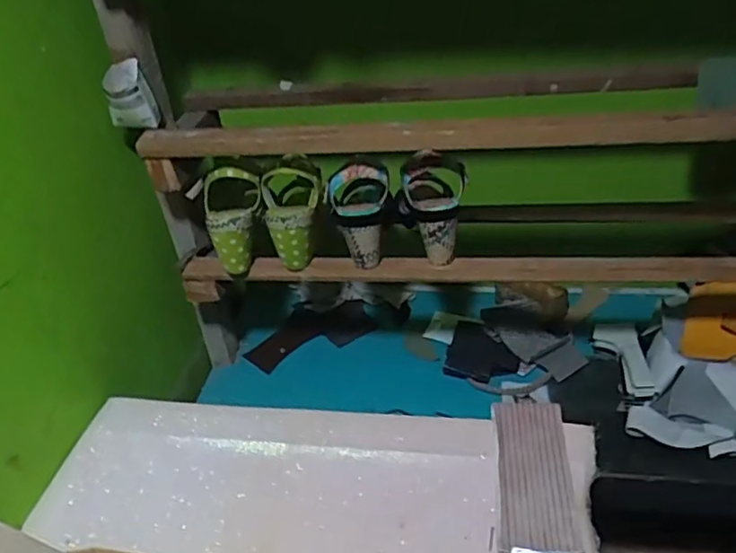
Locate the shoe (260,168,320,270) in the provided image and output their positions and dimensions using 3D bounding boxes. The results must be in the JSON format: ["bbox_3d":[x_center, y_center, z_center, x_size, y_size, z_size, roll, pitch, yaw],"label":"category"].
[{"bbox_3d":[-0.099,-0.080,0.829,0.078,0.127,0.075,-7,34,-2],"label":"shoe"}]

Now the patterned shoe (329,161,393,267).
[{"bbox_3d":[-0.008,-0.086,0.820,0.082,0.128,0.085,-7,34,-3],"label":"patterned shoe"}]

